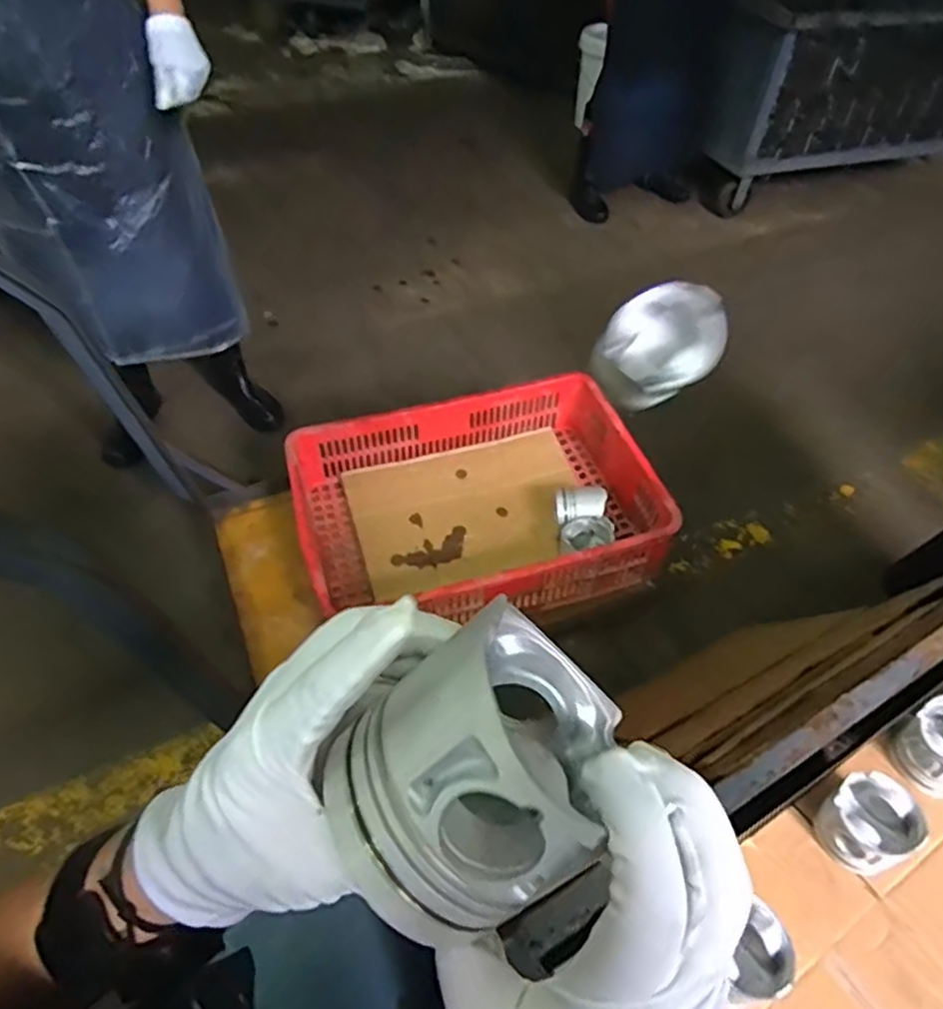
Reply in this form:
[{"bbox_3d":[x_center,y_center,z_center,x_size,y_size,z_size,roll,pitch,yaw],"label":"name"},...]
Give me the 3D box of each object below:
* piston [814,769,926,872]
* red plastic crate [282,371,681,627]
[{"bbox_3d":[0.459,0.374,0.802,0.093,0.083,0.090,2,48,-2],"label":"piston"},{"bbox_3d":[0.012,-0.001,1.275,0.600,0.168,0.457,-15,51,-16],"label":"red plastic crate"}]

